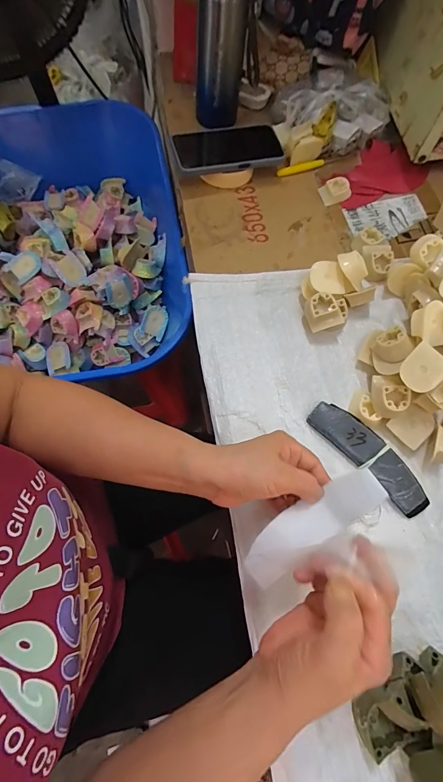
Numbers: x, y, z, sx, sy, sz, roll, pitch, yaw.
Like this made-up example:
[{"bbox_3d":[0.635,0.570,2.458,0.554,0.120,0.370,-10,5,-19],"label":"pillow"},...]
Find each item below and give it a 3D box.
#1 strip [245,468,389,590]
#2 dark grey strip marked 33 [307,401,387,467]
[{"bbox_3d":[0.081,0.119,0.308,0.136,0.017,0.039,-36,74,2],"label":"strip"},{"bbox_3d":[0.147,0.047,0.407,0.045,0.010,0.083,-42,77,-16],"label":"dark grey strip marked 33"}]

